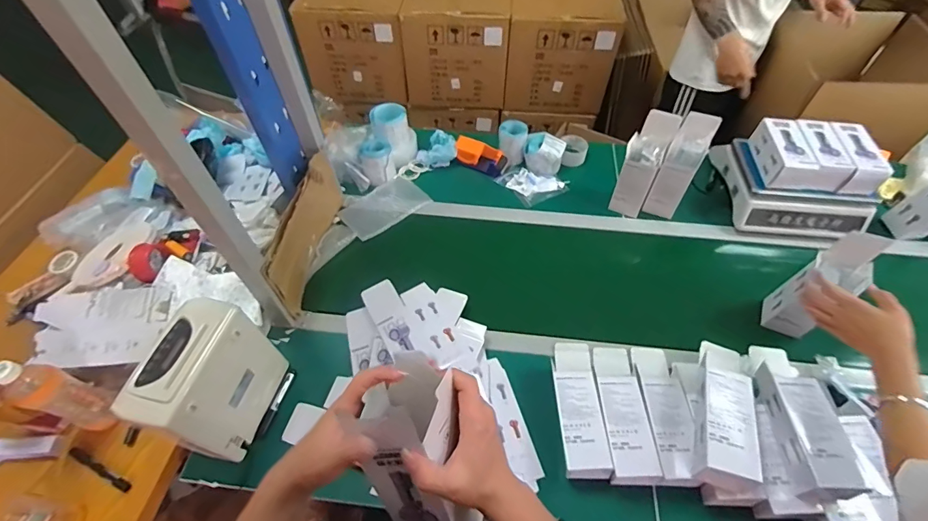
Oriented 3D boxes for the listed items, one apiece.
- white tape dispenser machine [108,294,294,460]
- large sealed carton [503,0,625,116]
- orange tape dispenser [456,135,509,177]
[{"bbox_3d":[-0.413,0.206,0.708,0.109,0.245,0.186,13,56,9],"label":"white tape dispenser machine"},{"bbox_3d":[0.375,-0.859,1.665,0.389,0.385,0.343,5,55,4],"label":"large sealed carton"},{"bbox_3d":[0.049,-0.294,1.178,0.150,0.056,0.072,23,58,16],"label":"orange tape dispenser"}]

